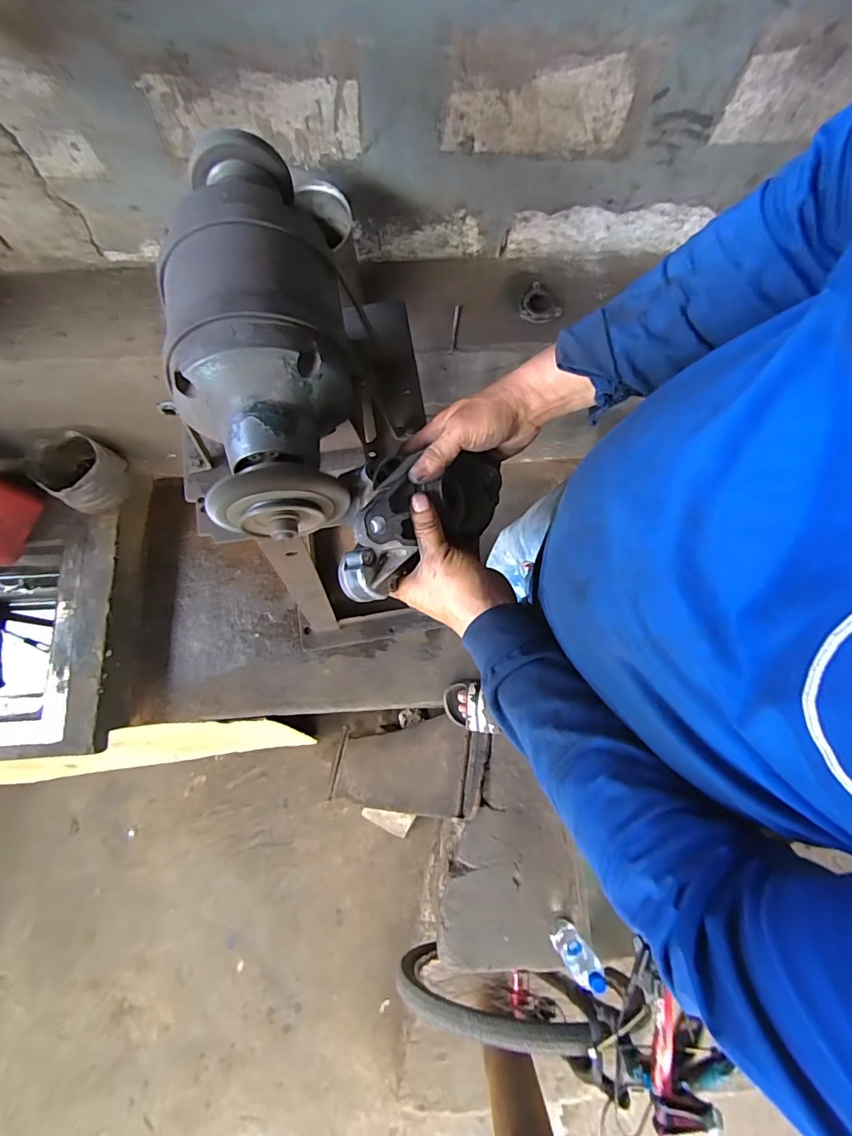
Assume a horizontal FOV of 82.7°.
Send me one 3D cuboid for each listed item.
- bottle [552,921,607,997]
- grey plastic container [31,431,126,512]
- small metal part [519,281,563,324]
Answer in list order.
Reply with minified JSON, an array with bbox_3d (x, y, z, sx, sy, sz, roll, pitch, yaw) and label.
[{"bbox_3d":[0.325,0.833,1.034,0.068,0.215,0.055,-30,78,-8],"label":"bottle"},{"bbox_3d":[-0.837,-0.235,1.179,0.174,0.132,0.162,32,77,7],"label":"grey plastic container"},{"bbox_3d":[0.215,-0.501,0.929,0.077,0.019,0.075,0,75,-1],"label":"small metal part"}]

